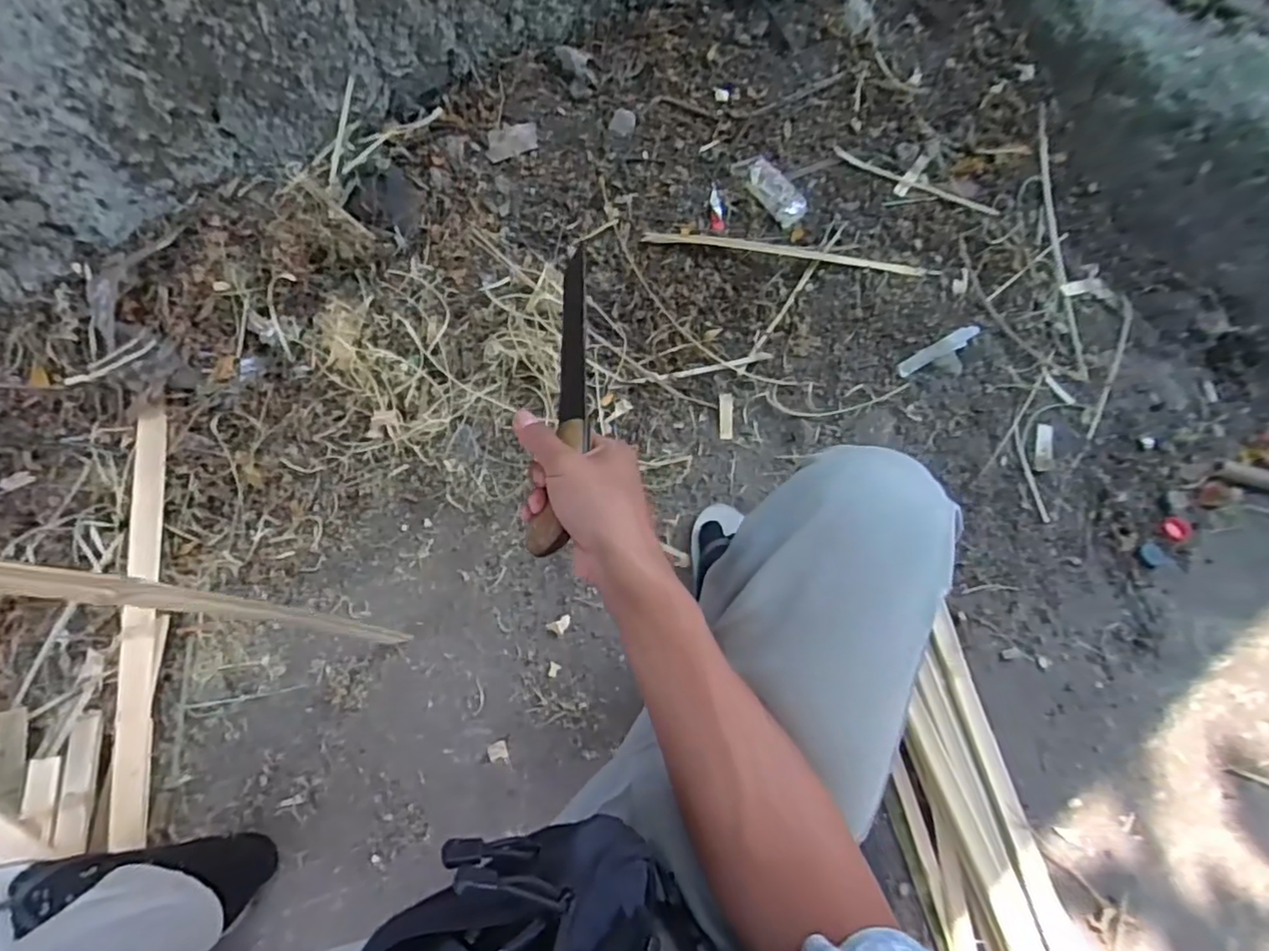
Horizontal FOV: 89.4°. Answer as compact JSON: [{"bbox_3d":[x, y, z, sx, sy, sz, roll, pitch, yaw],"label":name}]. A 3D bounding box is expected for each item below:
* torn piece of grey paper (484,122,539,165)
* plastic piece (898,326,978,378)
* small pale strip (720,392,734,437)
[{"bbox_3d":[-0.187,-0.510,0.978,0.086,0.004,0.048,-25,89,-12],"label":"torn piece of grey paper"},{"bbox_3d":[0.471,-0.180,0.973,0.134,0.016,0.056,-29,73,-12],"label":"plastic piece"},{"bbox_3d":[0.135,-0.088,0.945,0.021,0.005,0.070,4,69,0],"label":"small pale strip"}]

